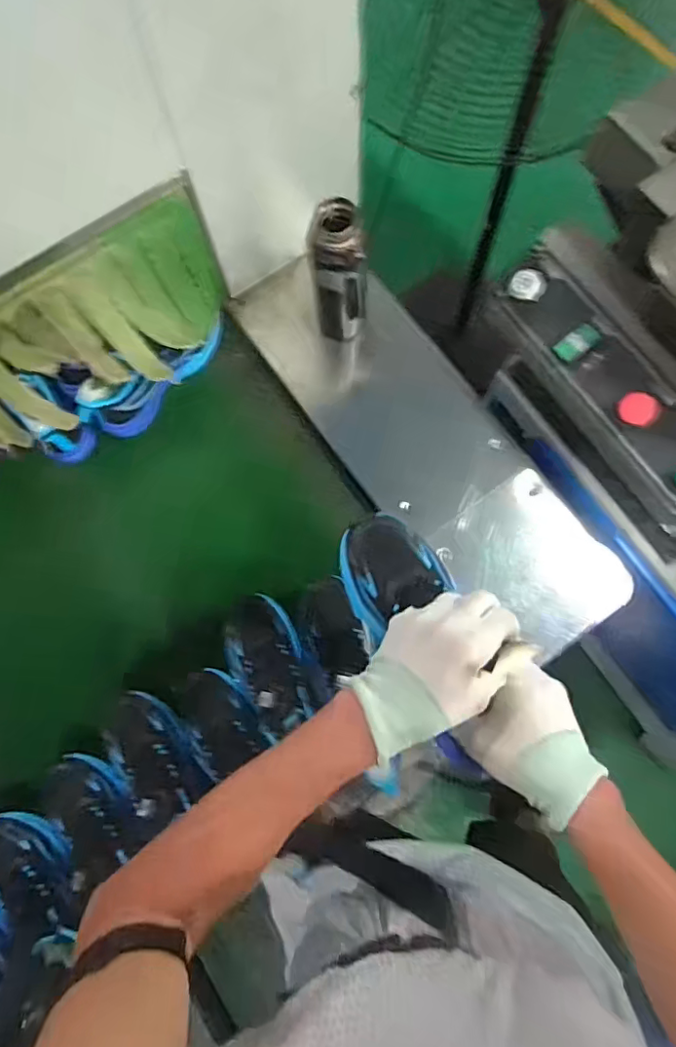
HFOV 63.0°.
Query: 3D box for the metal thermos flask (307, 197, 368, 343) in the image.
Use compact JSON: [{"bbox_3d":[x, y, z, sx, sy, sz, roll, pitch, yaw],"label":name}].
[{"bbox_3d":[0.004,-0.365,0.841,0.084,0.249,0.091,1,76,2],"label":"metal thermos flask"}]

